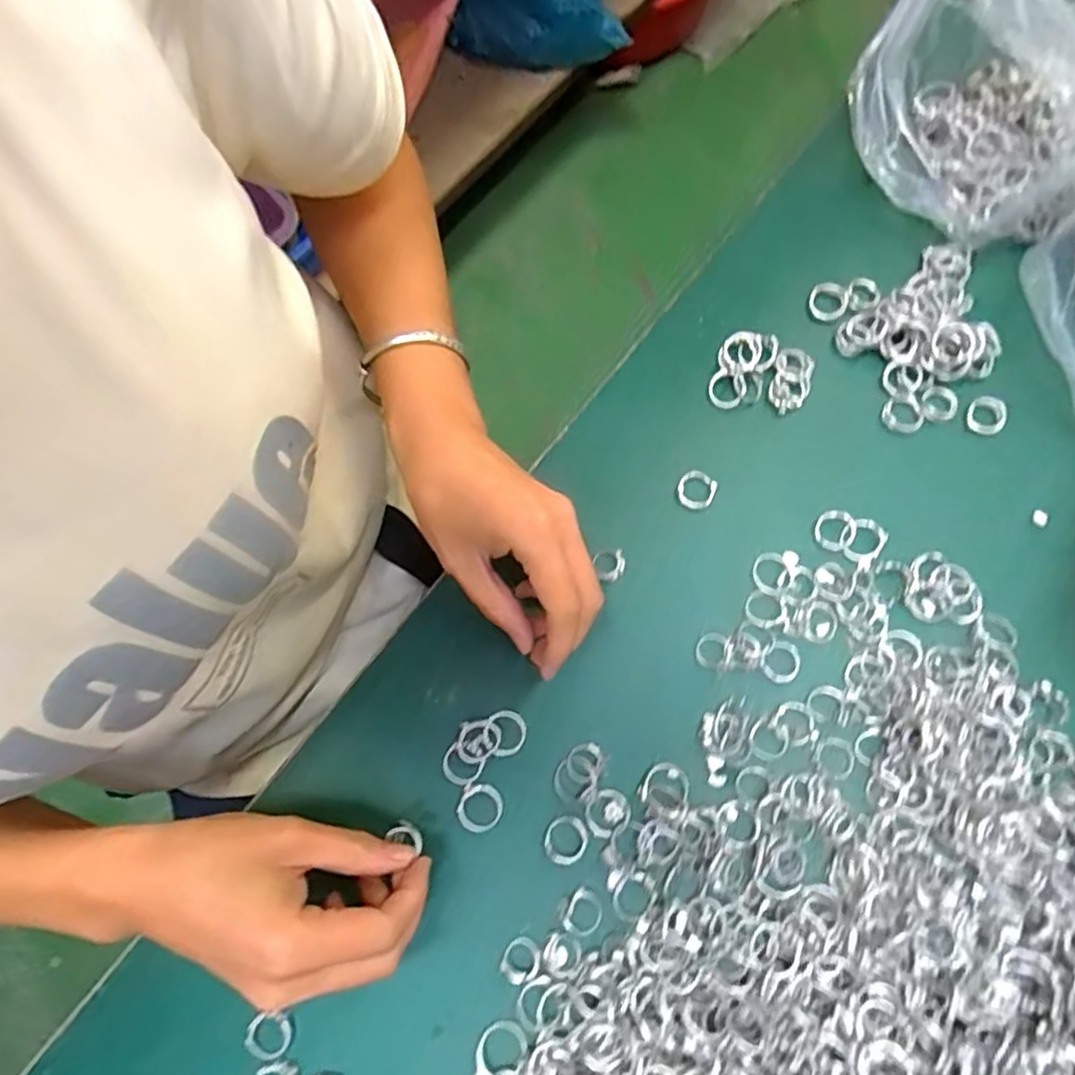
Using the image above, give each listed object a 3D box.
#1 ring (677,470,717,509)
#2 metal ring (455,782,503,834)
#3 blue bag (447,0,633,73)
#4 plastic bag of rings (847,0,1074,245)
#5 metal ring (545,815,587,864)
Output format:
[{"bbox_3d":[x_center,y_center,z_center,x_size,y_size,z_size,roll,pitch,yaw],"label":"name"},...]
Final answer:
[{"bbox_3d":[0.089,-0.027,0.368,0.021,0.004,0.022,-1,75,2],"label":"ring"},{"bbox_3d":[-0.029,0.137,0.330,0.021,0.004,0.024,23,77,8],"label":"metal ring"},{"bbox_3d":[0.000,-0.838,1.044,0.274,0.119,0.119,24,78,9],"label":"blue bag"},{"bbox_3d":[0.256,-0.250,0.370,0.142,0.081,0.126,22,77,8],"label":"plastic bag of rings"},{"bbox_3d":[0.014,0.150,0.324,0.021,0.004,0.023,-1,75,2],"label":"metal ring"}]

